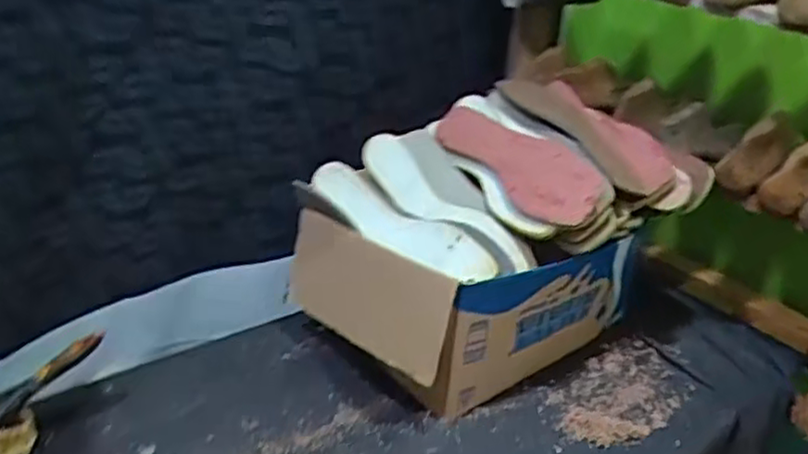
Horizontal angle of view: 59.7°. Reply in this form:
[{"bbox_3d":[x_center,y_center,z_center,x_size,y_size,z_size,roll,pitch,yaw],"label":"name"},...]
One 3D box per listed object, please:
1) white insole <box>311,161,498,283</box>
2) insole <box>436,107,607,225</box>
[{"bbox_3d":[-0.001,-0.004,0.772,0.233,0.050,0.074,30,32,10],"label":"white insole"},{"bbox_3d":[0.132,-0.079,0.806,0.232,0.055,0.099,38,39,27],"label":"insole"}]

